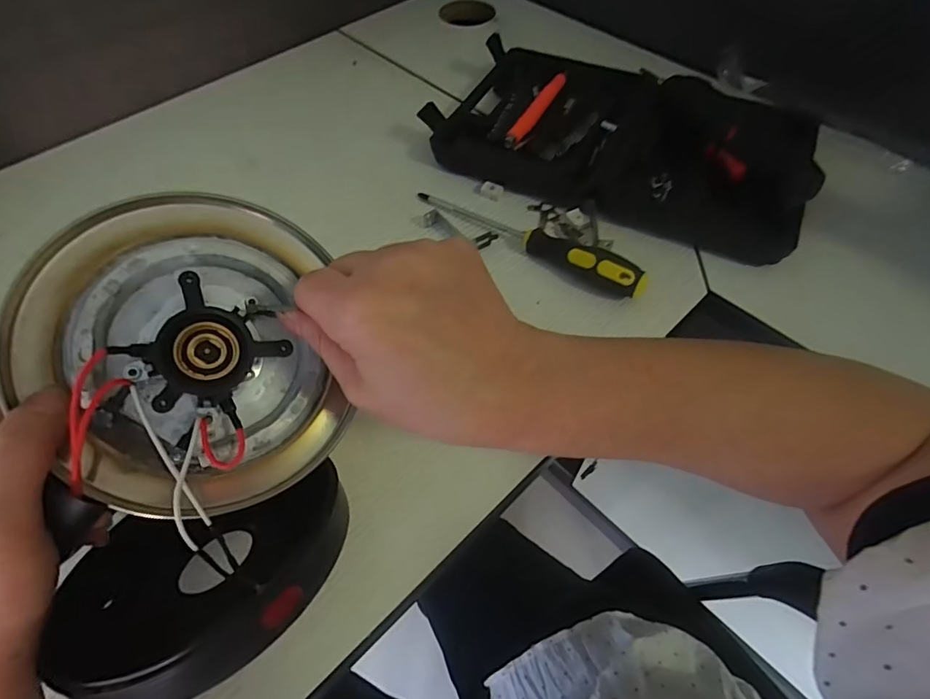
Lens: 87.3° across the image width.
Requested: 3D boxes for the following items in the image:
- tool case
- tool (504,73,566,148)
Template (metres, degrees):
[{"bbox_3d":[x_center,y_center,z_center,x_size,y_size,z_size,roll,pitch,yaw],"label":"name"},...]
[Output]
[{"bbox_3d":[0.156,-0.226,0.484,0.349,0.062,0.229,23,60,15],"label":"tool case"},{"bbox_3d":[0.075,-0.252,0.508,0.016,0.013,0.152,21,59,14],"label":"tool"}]

